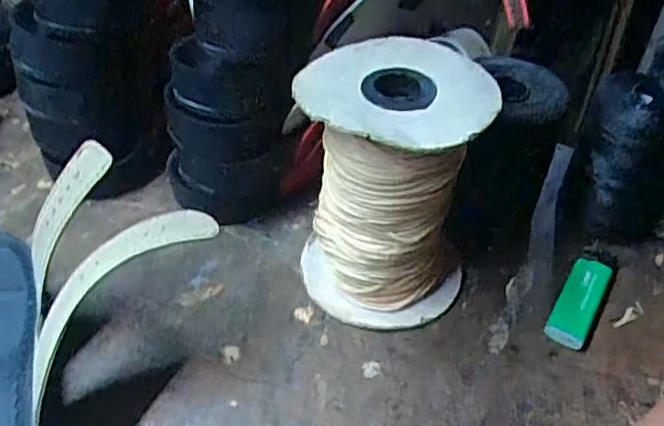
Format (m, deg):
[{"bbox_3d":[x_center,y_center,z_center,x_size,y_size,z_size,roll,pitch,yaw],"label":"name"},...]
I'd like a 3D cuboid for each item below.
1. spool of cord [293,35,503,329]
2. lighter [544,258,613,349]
[{"bbox_3d":[0.033,-0.014,0.370,0.102,0.144,0.094,12,44,8],"label":"spool of cord"},{"bbox_3d":[0.156,0.057,0.402,0.023,0.018,0.068,25,48,21],"label":"lighter"}]

